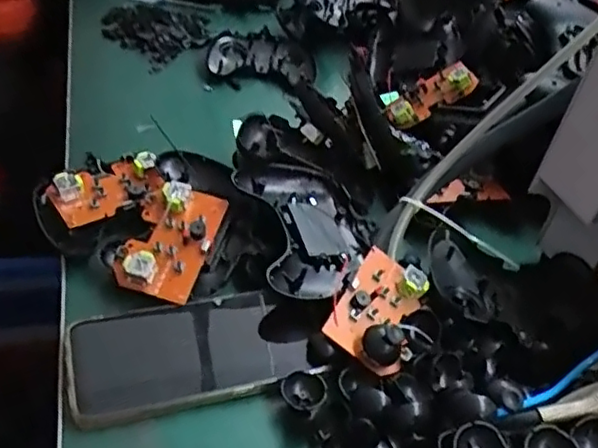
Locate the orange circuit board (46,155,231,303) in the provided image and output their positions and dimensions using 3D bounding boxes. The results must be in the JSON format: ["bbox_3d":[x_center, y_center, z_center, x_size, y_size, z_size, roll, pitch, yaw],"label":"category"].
[{"bbox_3d":[-0.121,-0.008,0.470,0.155,0.031,0.099,31,45,23],"label":"orange circuit board"}]

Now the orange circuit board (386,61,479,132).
[{"bbox_3d":[0.129,-0.131,0.634,0.090,0.015,0.053,-31,46,5],"label":"orange circuit board"}]

